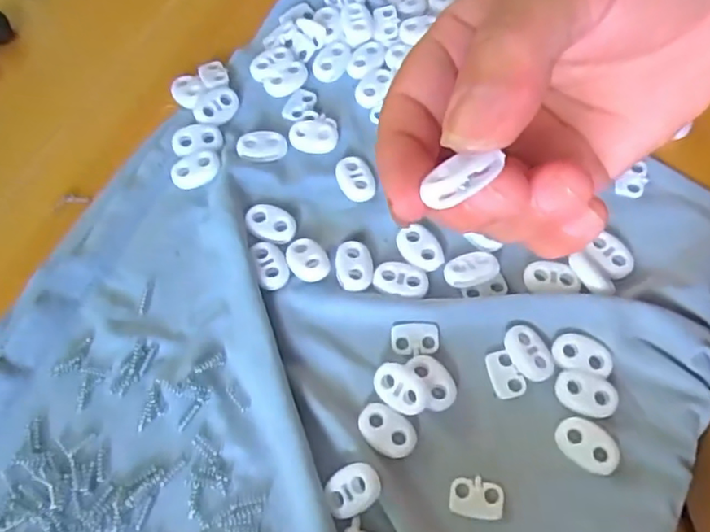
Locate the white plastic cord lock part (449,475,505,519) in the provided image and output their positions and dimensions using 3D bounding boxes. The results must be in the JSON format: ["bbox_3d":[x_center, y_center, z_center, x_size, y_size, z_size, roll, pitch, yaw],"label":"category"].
[{"bbox_3d":[0.043,0.081,0.209,0.018,0.004,0.013,7,67,6],"label":"white plastic cord lock part"}]

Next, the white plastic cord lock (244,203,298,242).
[{"bbox_3d":[-0.036,-0.018,0.255,0.022,0.004,0.016,18,69,10],"label":"white plastic cord lock"}]

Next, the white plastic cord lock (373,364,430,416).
[{"bbox_3d":[0.017,0.045,0.222,0.022,0.008,0.015,39,93,22],"label":"white plastic cord lock"}]

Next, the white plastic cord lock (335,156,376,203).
[{"bbox_3d":[0.000,-0.038,0.263,0.014,0.006,0.021,-21,67,-7],"label":"white plastic cord lock"}]

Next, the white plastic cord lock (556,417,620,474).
[{"bbox_3d":[0.083,0.064,0.213,0.015,0.004,0.023,-40,71,-14],"label":"white plastic cord lock"}]

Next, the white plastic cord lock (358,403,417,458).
[{"bbox_3d":[0.011,0.060,0.218,0.022,0.004,0.015,30,71,14],"label":"white plastic cord lock"}]

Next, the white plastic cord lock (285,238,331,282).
[{"bbox_3d":[-0.020,-0.004,0.244,0.015,0.005,0.022,-30,69,-10],"label":"white plastic cord lock"}]

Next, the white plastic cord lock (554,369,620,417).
[{"bbox_3d":[0.085,0.047,0.220,0.022,0.004,0.015,15,68,9],"label":"white plastic cord lock"}]

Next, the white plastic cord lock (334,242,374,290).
[{"bbox_3d":[-0.001,-0.001,0.244,0.015,0.004,0.022,-7,66,0],"label":"white plastic cord lock"}]

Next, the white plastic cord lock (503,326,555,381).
[{"bbox_3d":[0.066,0.033,0.227,0.012,0.004,0.022,-29,68,-10],"label":"white plastic cord lock"}]

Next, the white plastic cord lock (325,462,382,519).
[{"bbox_3d":[-0.001,0.077,0.206,0.020,0.008,0.015,-27,68,-9],"label":"white plastic cord lock"}]

